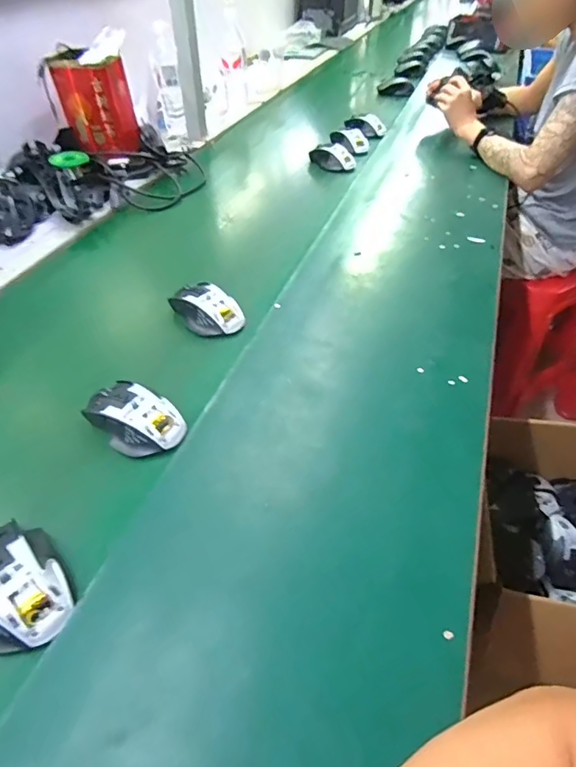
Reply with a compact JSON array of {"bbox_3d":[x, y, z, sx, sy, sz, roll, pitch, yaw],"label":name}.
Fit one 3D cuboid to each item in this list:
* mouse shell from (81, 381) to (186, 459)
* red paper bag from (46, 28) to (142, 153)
[{"bbox_3d":[-0.165,0.034,0.506,0.103,0.033,0.069,26,51,25],"label":"mouse shell"},{"bbox_3d":[-0.399,-0.606,1.002,0.138,0.206,0.084,8,45,10],"label":"red paper bag"}]

